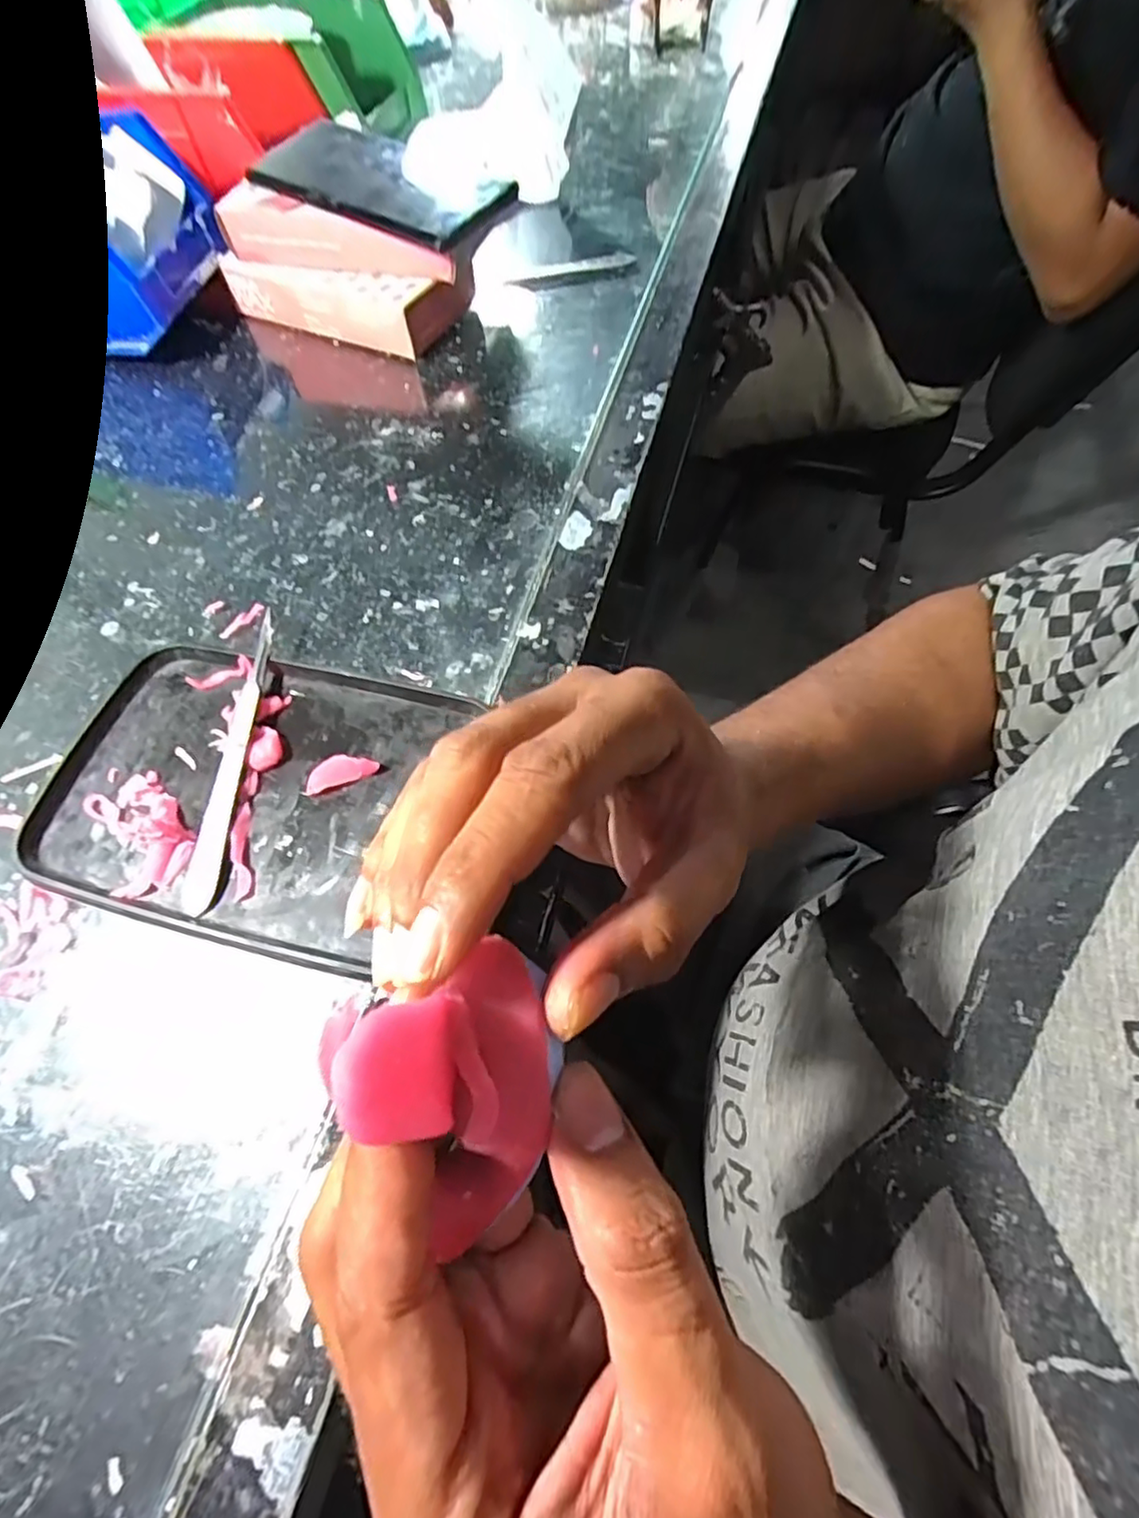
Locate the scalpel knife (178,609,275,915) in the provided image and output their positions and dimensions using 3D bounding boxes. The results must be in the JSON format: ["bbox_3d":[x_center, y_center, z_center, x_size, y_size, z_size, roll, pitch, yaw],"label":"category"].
[{"bbox_3d":[-0.143,-0.003,0.273,0.013,0.006,0.136,-1,63,2],"label":"scalpel knife"}]

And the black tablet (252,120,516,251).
[{"bbox_3d":[-0.114,-0.349,0.382,0.162,0.012,0.073,29,68,17],"label":"black tablet"}]

